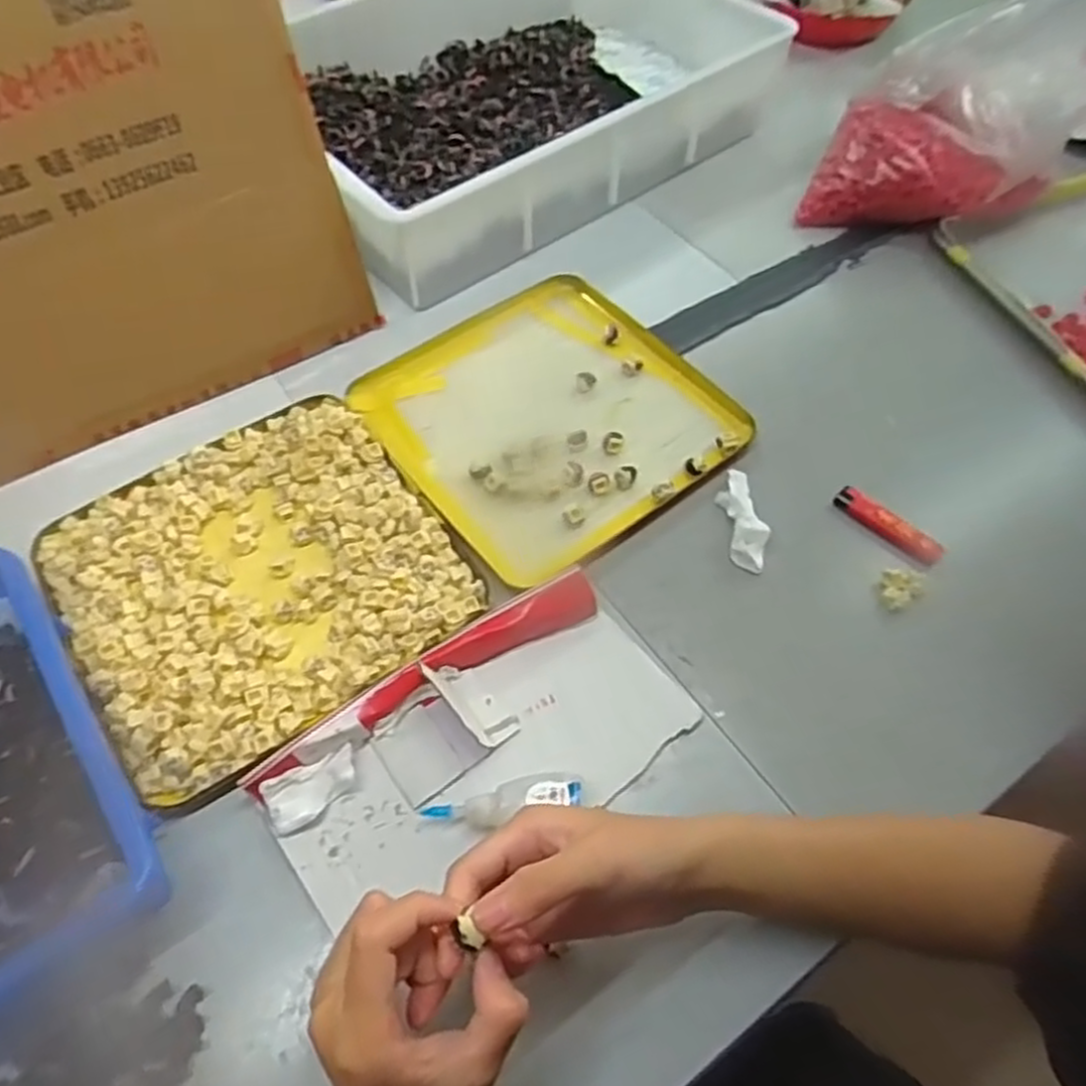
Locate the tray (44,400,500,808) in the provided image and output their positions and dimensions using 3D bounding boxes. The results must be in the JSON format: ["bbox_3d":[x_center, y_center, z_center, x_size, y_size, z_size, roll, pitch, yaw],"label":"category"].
[{"bbox_3d":[-0.191,0.017,0.514,0.237,0.019,0.246,-31,64,-18],"label":"tray"}]

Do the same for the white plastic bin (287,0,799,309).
[{"bbox_3d":[-0.038,-0.466,0.782,0.482,0.091,0.358,-32,62,-19],"label":"white plastic bin"}]

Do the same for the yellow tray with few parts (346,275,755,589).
[{"bbox_3d":[0.005,-0.104,0.611,0.234,0.023,0.245,-36,66,-20],"label":"yellow tray with few parts"}]

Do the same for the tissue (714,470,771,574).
[{"bbox_3d":[0.143,-0.019,0.549,0.027,0.013,0.086,-4,57,-2],"label":"tissue"}]

